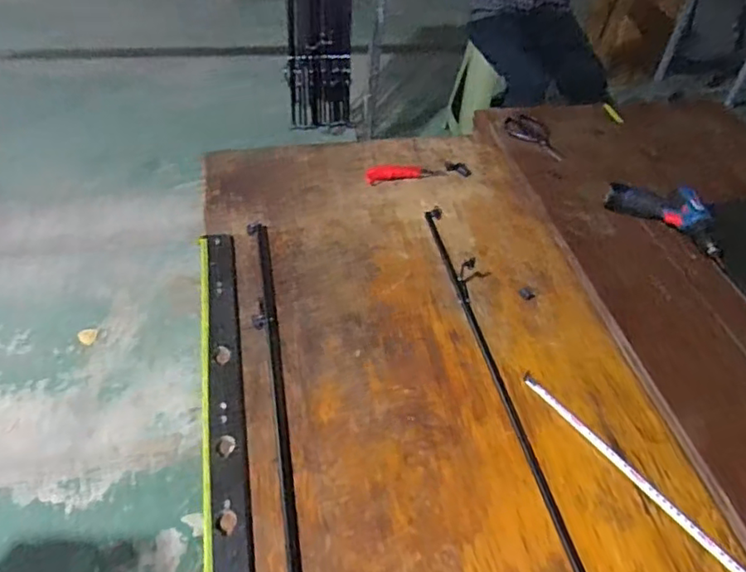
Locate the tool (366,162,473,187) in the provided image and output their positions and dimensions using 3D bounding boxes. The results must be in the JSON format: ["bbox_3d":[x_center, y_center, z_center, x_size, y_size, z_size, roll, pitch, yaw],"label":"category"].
[{"bbox_3d":[0.092,-0.235,1.194,0.216,0.016,0.042,-9,48,-13],"label":"tool"}]

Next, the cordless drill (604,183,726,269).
[{"bbox_3d":[0.572,-0.142,1.120,0.247,0.062,0.088,36,54,26],"label":"cordless drill"}]

